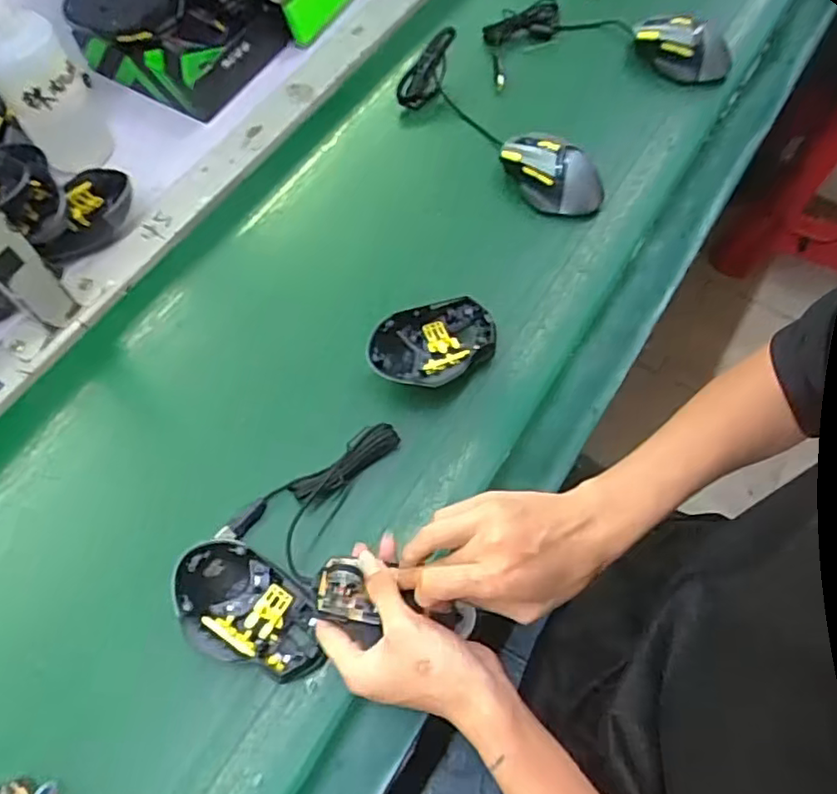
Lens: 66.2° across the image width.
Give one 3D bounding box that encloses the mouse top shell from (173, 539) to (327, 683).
[{"bbox_3d":[-0.123,0.161,0.478,0.116,0.046,0.072,25,66,12],"label":"mouse top shell"}]

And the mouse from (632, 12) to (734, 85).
[{"bbox_3d":[0.313,-0.415,0.760,0.119,0.039,0.066,18,64,9],"label":"mouse"}]

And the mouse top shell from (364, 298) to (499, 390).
[{"bbox_3d":[0.013,-0.039,0.581,0.112,0.048,0.074,-15,64,-8],"label":"mouse top shell"}]

